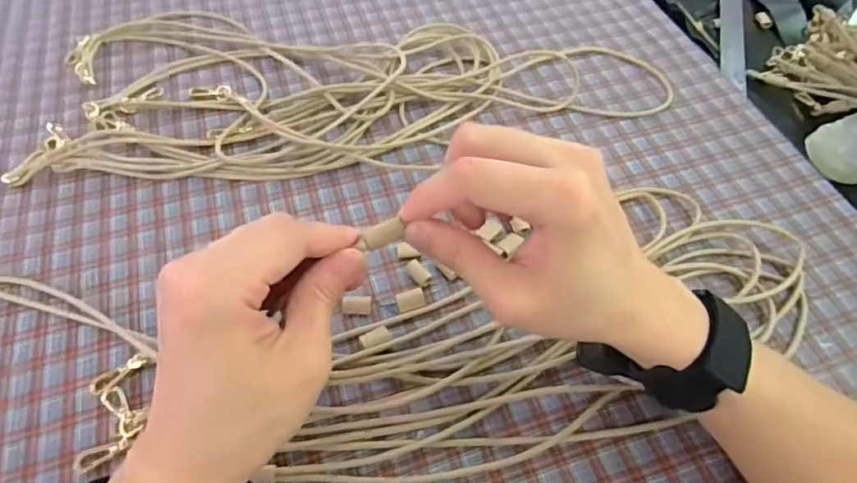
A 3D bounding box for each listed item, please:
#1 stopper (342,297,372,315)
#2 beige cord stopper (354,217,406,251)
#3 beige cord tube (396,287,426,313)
[{"bbox_3d":[-0.051,0.047,0.392,0.020,0.009,0.013,-2,55,-3],"label":"stopper"},{"bbox_3d":[-0.024,-0.003,0.271,0.022,0.009,0.008,-22,58,-13],"label":"beige cord stopper"},{"bbox_3d":[-0.013,0.042,0.397,0.021,0.006,0.014,-15,56,-9],"label":"beige cord tube"}]

